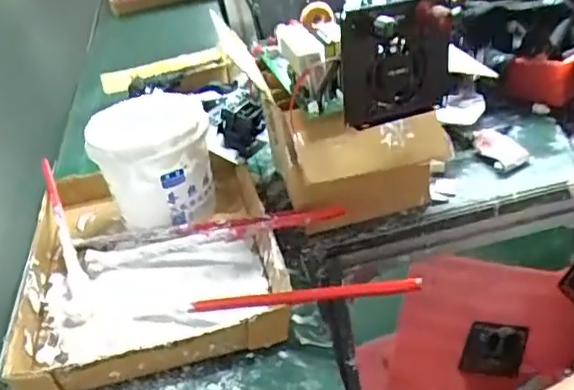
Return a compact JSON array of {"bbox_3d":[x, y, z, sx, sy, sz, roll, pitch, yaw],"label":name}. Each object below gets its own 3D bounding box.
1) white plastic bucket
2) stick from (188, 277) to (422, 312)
[{"bbox_3d":[-0.144,-0.036,0.674,0.117,0.115,0.114,-5,34,4],"label":"white plastic bucket"},{"bbox_3d":[0.007,0.082,0.498,0.203,0.014,0.008,-11,30,26],"label":"stick"}]

